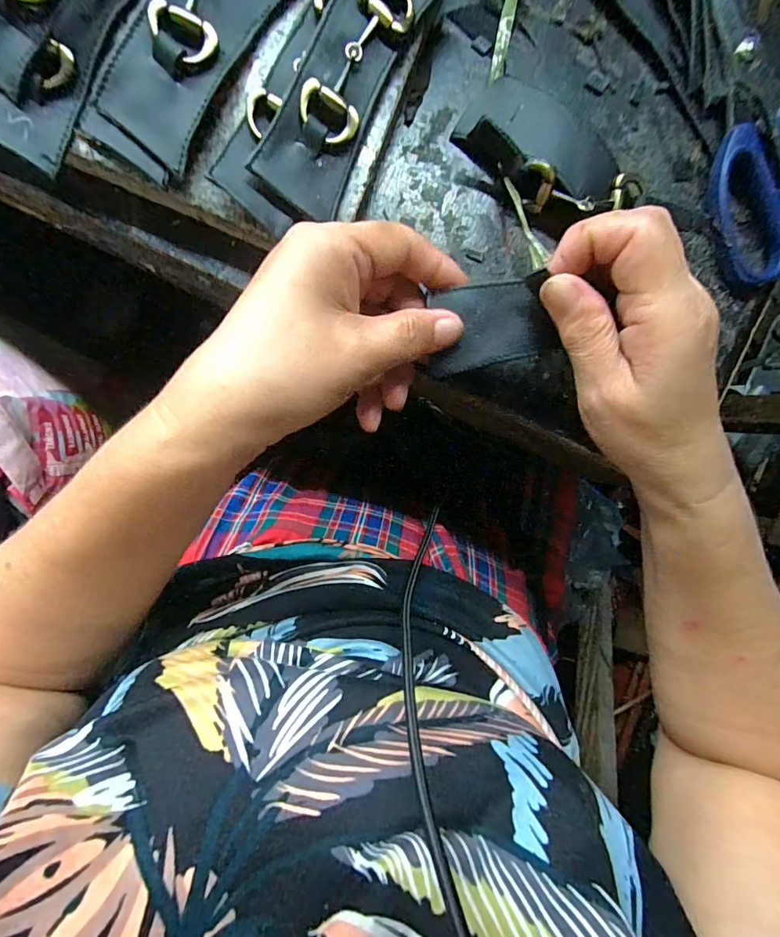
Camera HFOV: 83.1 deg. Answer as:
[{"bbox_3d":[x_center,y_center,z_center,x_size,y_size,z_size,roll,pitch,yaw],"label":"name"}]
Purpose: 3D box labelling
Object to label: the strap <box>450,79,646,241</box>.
[{"bbox_3d":[0.077,-0.154,0.222,0.055,0.023,0.089,-45,98,-2],"label":"strap"}]

